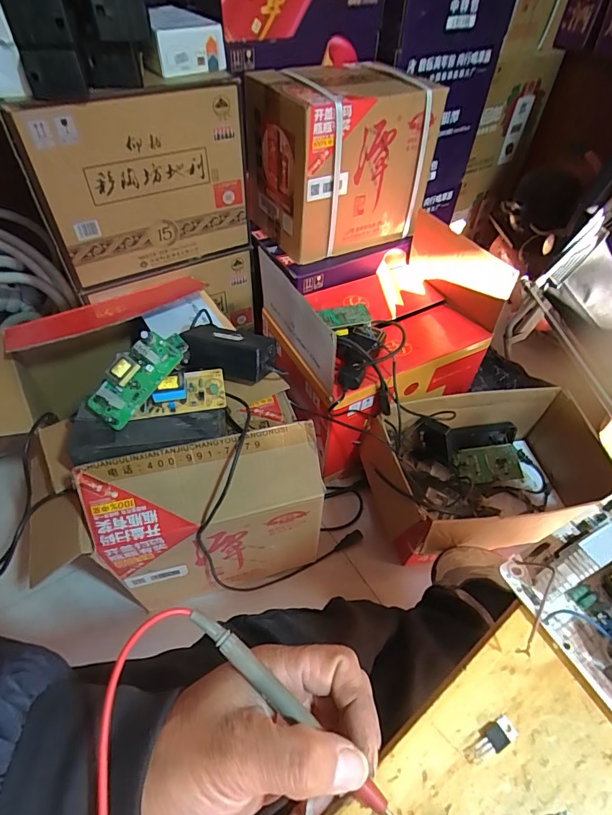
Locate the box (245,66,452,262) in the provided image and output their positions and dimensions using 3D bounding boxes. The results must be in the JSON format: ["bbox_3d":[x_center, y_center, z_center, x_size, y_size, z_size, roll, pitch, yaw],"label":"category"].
[{"bbox_3d":[0.063,-0.519,0.918,0.322,0.288,0.240,-24,55,-21],"label":"box"}]

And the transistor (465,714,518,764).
[{"bbox_3d":[0.097,0.175,0.226,0.030,0.004,0.010,-24,55,-21],"label":"transistor"}]

